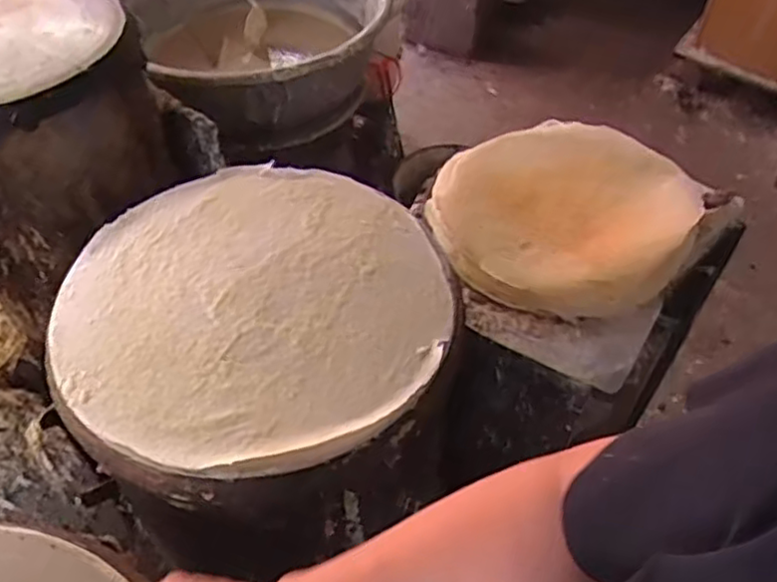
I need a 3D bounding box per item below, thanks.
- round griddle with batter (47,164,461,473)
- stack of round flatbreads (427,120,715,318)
[{"bbox_3d":[-0.128,0.006,0.670,0.357,0.025,0.358,-1,51,2],"label":"round griddle with batter"},{"bbox_3d":[0.257,-0.121,1.009,0.364,0.048,0.363,24,53,19],"label":"stack of round flatbreads"}]

